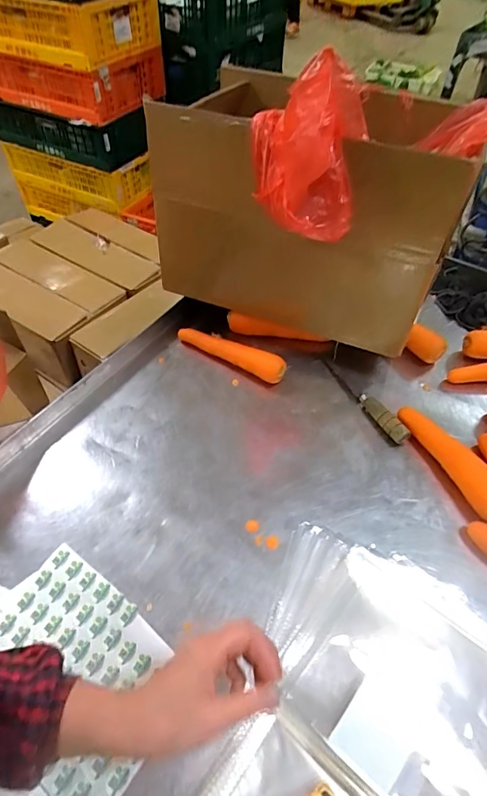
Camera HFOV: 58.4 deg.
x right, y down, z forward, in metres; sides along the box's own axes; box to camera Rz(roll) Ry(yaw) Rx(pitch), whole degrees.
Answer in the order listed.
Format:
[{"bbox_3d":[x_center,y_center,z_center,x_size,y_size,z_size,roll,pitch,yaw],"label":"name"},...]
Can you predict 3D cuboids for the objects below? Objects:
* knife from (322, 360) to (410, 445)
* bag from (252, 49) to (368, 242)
[{"bbox_3d":[0.188,-0.001,0.695,0.023,0.029,0.192,-25,57,-19],"label":"knife"},{"bbox_3d":[0.076,-0.296,0.523,0.131,0.159,0.117,4,51,2],"label":"bag"}]

